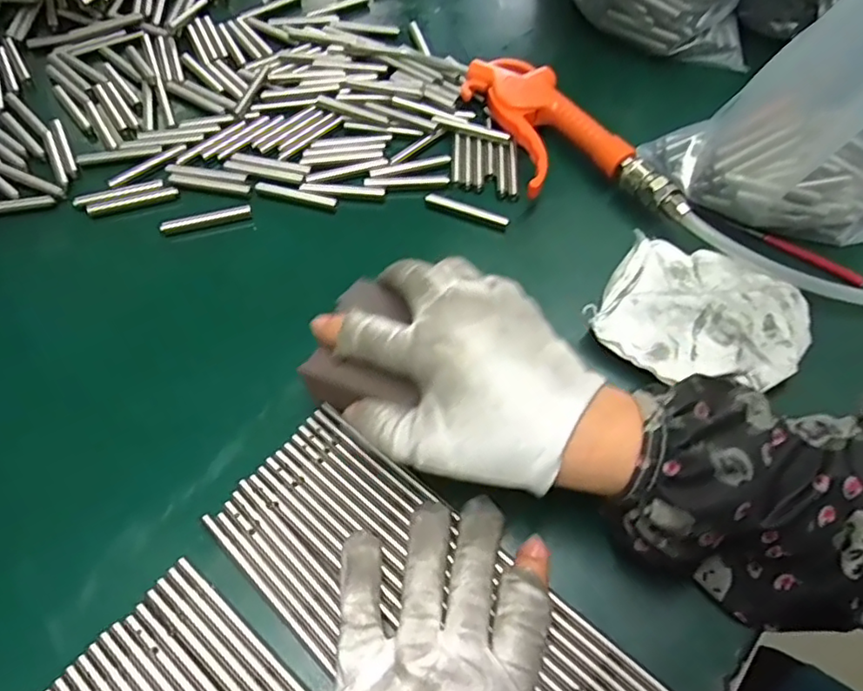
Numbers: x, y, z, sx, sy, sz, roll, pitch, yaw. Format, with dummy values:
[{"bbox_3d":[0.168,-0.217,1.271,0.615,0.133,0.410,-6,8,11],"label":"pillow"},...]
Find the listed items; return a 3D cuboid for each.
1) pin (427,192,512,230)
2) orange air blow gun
[{"bbox_3d":[0.023,-0.091,0.397,0.058,0.004,0.006,19,61,13],"label":"pin"},{"bbox_3d":[0.083,-0.135,0.410,0.075,0.026,0.181,-26,64,-14],"label":"orange air blow gun"}]

